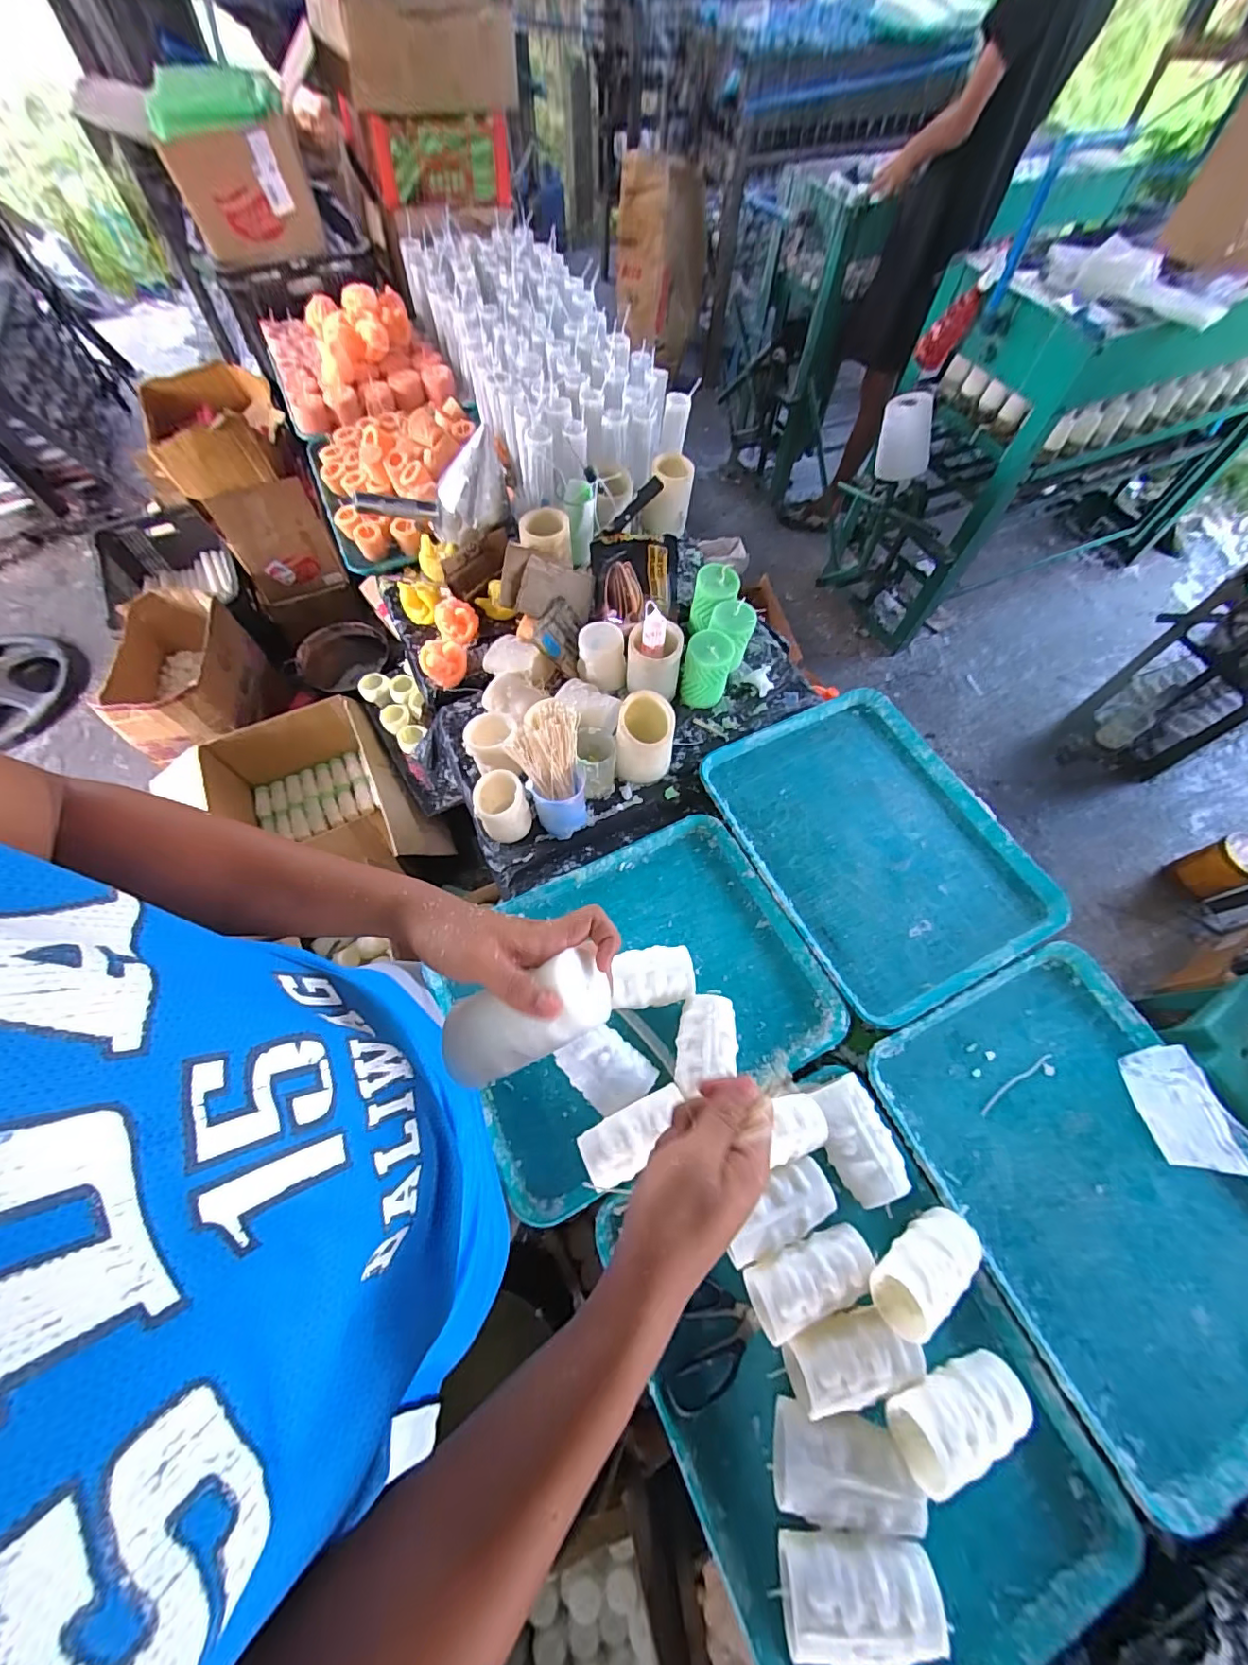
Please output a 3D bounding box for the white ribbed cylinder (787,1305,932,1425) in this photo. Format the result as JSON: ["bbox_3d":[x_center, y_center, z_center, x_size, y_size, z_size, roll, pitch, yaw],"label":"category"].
[{"bbox_3d":[0.208,0.482,0.503,0.112,0.056,0.057,-16,65,-9],"label":"white ribbed cylinder"}]

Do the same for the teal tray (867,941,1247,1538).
[{"bbox_3d":[0.521,0.377,0.593,0.337,0.029,0.430,-23,67,-12],"label":"teal tray"}]

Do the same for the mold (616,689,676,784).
[{"bbox_3d":[0.031,-0.135,0.783,0.074,0.105,0.086,7,64,2],"label":"mold"}]

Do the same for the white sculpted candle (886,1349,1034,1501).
[{"bbox_3d":[0.301,0.510,0.478,0.132,0.053,0.055,-8,64,-19],"label":"white sculpted candle"}]

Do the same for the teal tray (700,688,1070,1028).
[{"bbox_3d":[0.352,0.006,0.779,0.344,0.025,0.435,-23,67,-12],"label":"teal tray"}]

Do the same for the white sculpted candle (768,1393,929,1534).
[{"bbox_3d":[0.194,0.555,0.477,0.114,0.050,0.070,11,64,4],"label":"white sculpted candle"}]

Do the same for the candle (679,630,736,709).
[{"bbox_3d":[0.129,-0.254,0.849,0.068,0.100,0.065,0,64,-1],"label":"candle"}]

